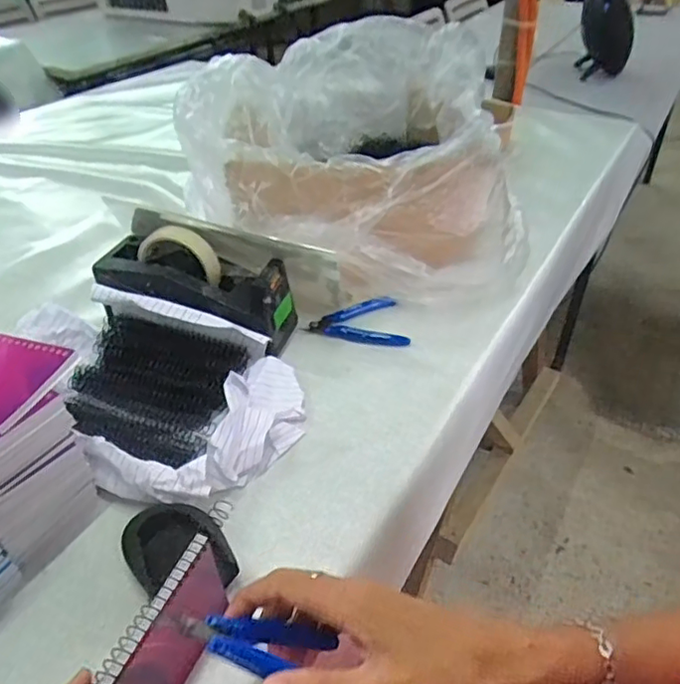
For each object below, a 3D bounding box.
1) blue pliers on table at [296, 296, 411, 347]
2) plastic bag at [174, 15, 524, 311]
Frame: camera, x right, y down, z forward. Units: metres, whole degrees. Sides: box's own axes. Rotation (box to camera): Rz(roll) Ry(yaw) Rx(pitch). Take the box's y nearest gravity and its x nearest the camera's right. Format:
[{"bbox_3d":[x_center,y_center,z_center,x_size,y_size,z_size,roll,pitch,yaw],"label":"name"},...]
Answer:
[{"bbox_3d":[0.028,-0.028,0.675,0.113,0.013,0.077,10,39,15],"label":"blue pliers on table"},{"bbox_3d":[0.008,-0.224,0.738,0.380,0.245,0.343,-5,38,-3],"label":"plastic bag"}]

